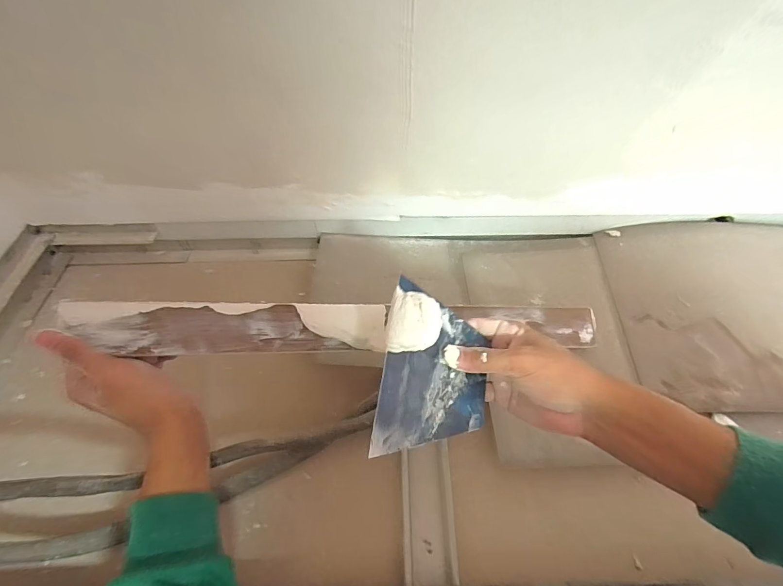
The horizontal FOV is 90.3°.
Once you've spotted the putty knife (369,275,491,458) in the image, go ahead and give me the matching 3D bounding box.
[{"bbox_3d":[0.039,0.064,0.329,0.098,0.011,0.134,13,74,-23],"label":"putty knife"}]

